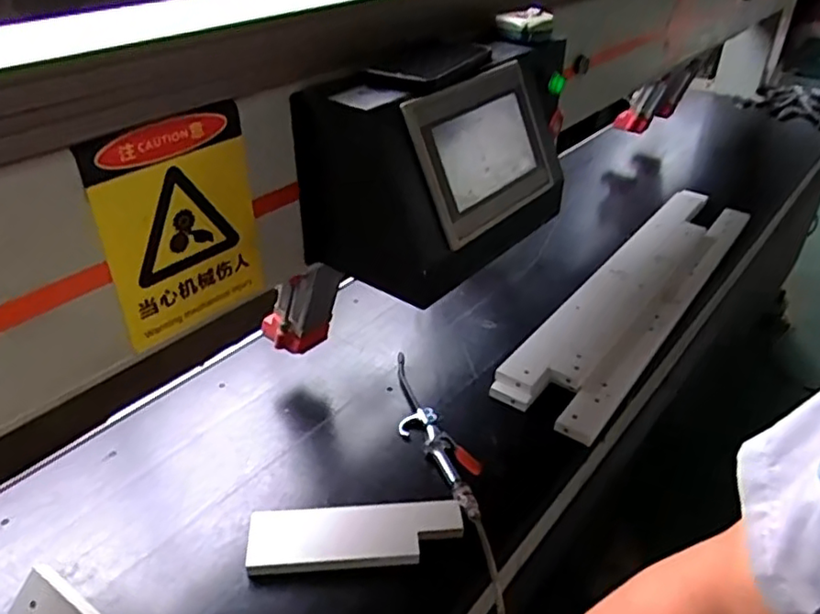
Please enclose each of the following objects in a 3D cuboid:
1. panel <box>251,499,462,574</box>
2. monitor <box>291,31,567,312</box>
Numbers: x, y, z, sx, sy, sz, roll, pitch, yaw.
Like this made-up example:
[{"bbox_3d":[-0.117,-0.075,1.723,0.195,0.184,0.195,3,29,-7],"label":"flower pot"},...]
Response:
[{"bbox_3d":[-0.061,0.253,0.737,0.236,0.011,0.079,-2,37,-5],"label":"panel"},{"bbox_3d":[0.037,-0.155,0.680,0.291,0.201,0.147,-27,44,-35],"label":"monitor"}]

